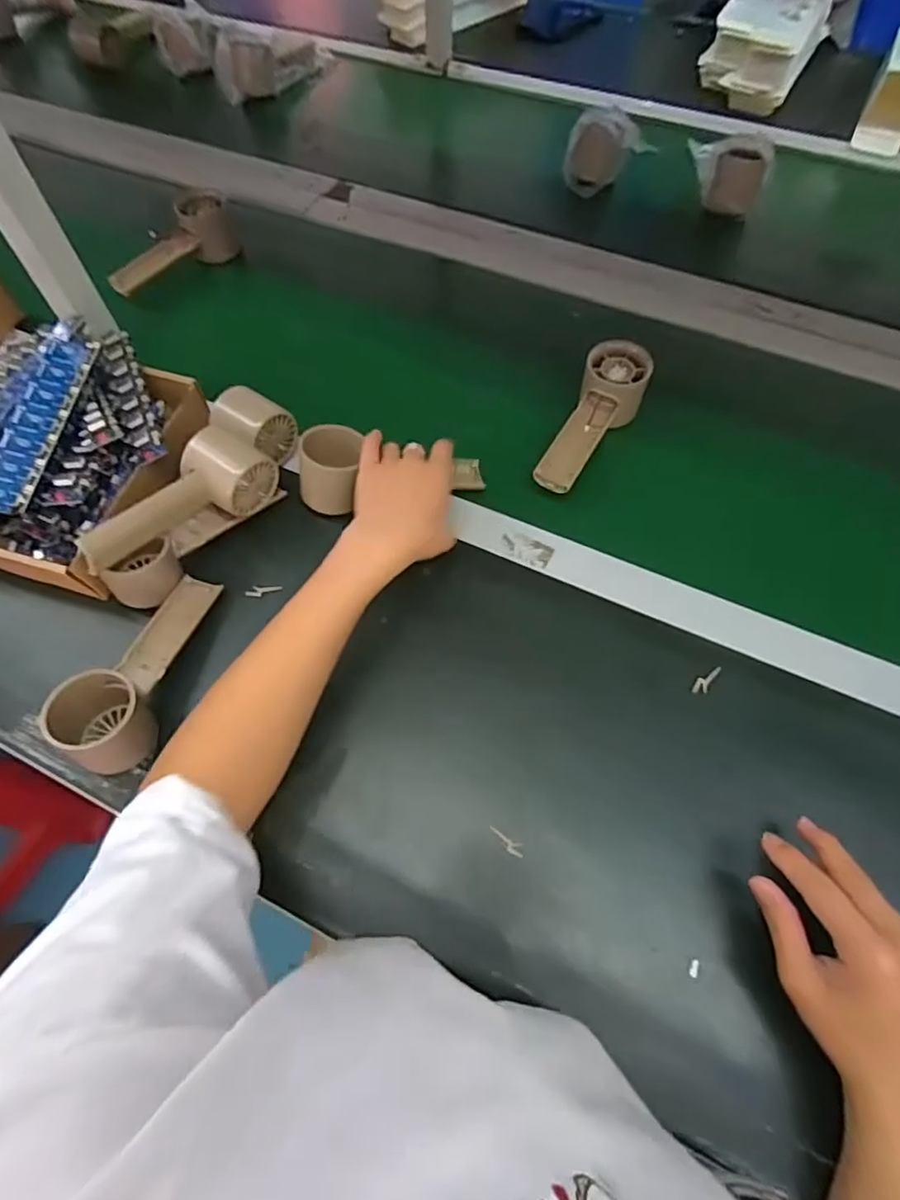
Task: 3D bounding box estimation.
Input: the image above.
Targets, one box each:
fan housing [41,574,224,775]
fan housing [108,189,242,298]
[{"bbox_3d":[-0.229,0.046,0.439,0.056,0.059,0.156,11,64,7],"label":"fan housing"},{"bbox_3d":[-0.314,-0.393,0.670,0.159,0.059,0.049,-42,69,-17],"label":"fan housing"}]

